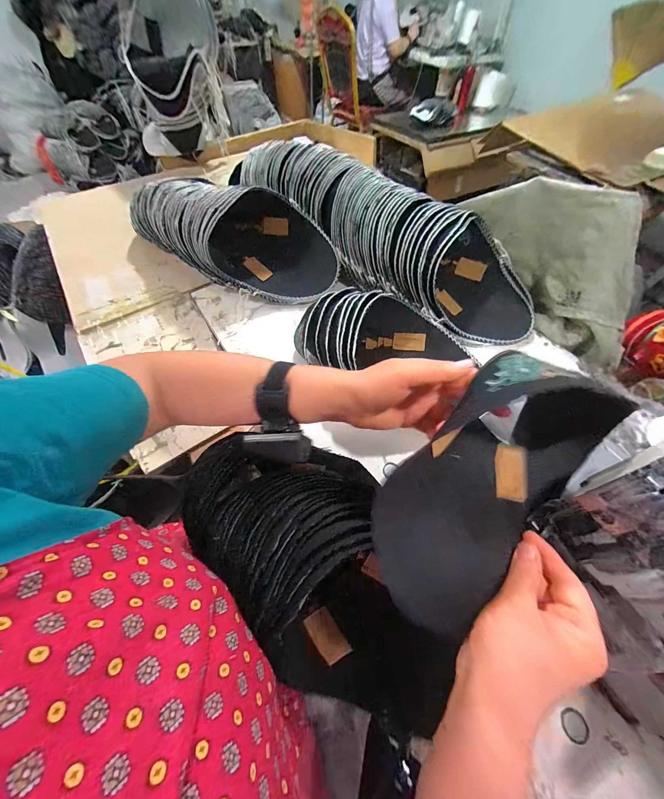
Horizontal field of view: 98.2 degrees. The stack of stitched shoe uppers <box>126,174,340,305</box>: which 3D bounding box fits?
[{"bbox_3d":[-0.220,-0.333,0.592,0.453,0.156,0.167,13,59,8],"label":"stack of stitched shoe uppers"}]

